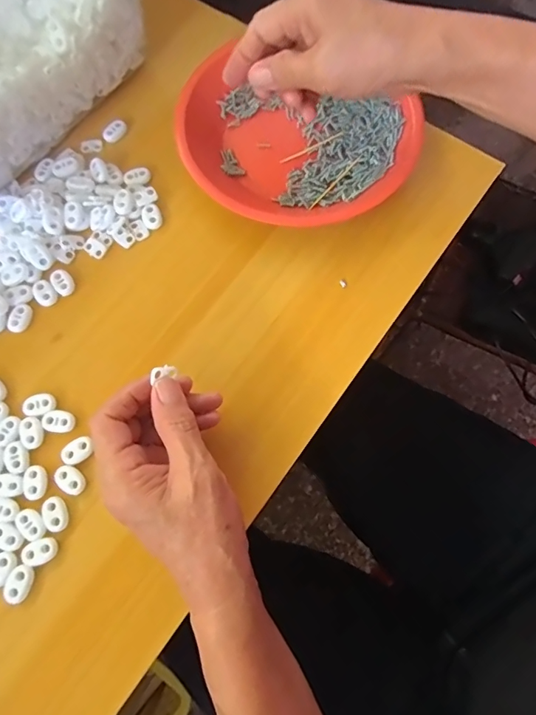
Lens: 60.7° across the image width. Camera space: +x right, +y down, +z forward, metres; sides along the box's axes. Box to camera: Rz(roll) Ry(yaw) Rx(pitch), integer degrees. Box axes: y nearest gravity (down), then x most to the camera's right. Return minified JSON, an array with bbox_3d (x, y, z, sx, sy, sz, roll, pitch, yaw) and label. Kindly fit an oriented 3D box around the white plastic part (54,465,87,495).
[{"bbox_3d":[-0.135,0.083,0.311,0.016,0.004,0.023,-44,78,-11],"label":"white plastic part"}]

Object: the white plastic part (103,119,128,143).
[{"bbox_3d":[-0.134,-0.198,0.402,0.023,0.005,0.016,-42,77,-11],"label":"white plastic part"}]

